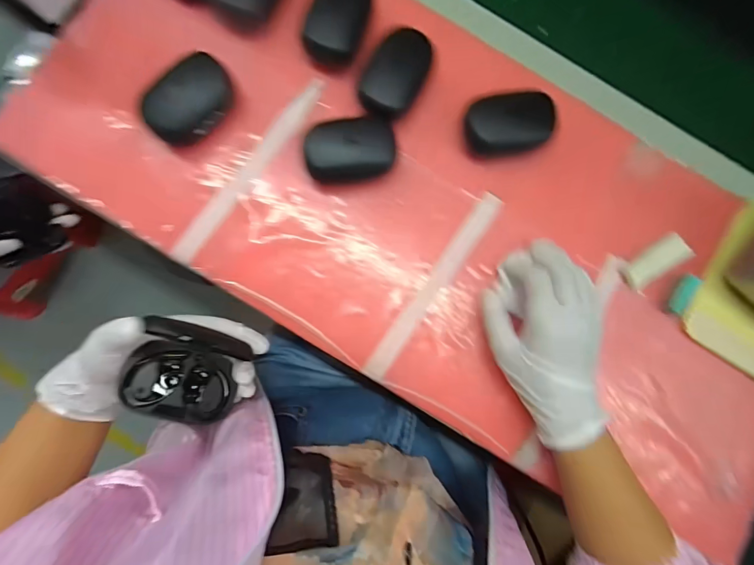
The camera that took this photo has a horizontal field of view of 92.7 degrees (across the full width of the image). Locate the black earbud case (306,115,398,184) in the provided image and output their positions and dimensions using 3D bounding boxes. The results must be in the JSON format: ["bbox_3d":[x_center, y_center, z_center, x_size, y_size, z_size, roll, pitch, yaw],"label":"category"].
[{"bbox_3d":[-0.023,-0.117,0.325,0.078,0.032,0.051,-16,86,-5],"label":"black earbud case"}]

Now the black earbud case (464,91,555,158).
[{"bbox_3d":[0.123,-0.149,0.335,0.074,0.024,0.052,-7,85,-5],"label":"black earbud case"}]

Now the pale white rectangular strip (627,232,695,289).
[{"bbox_3d":[0.268,-0.022,0.343,0.062,0.007,0.027,-34,77,6],"label":"pale white rectangular strip"}]

